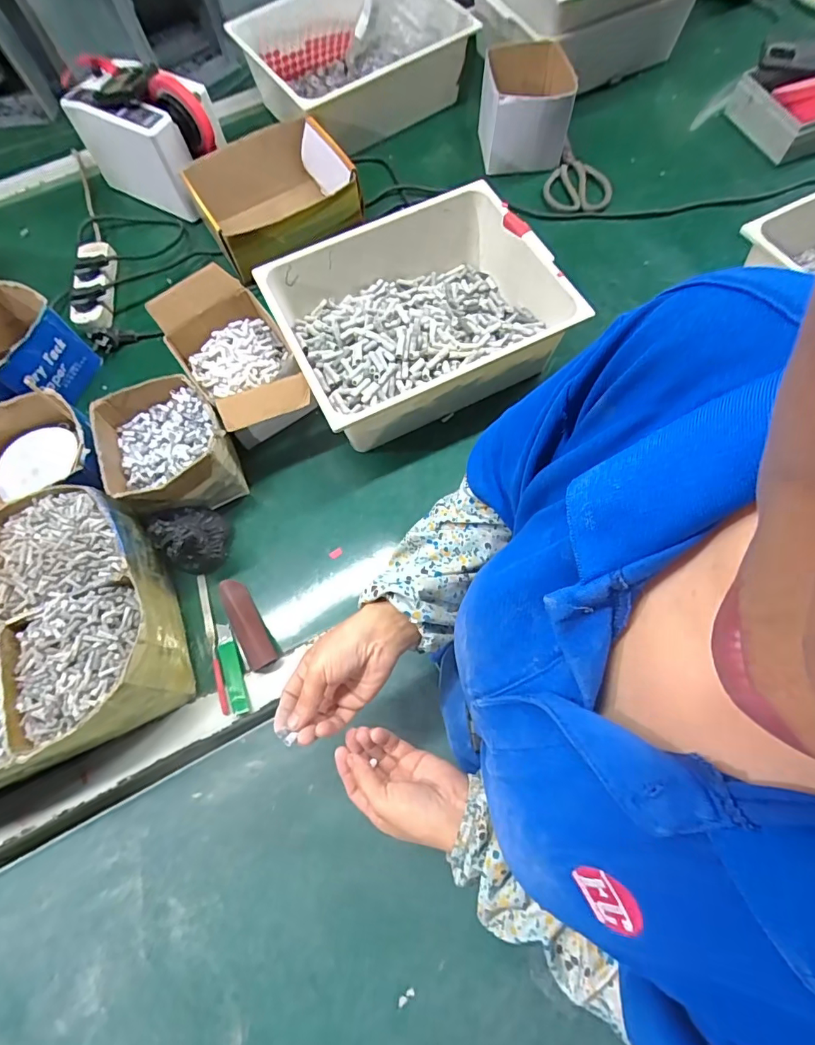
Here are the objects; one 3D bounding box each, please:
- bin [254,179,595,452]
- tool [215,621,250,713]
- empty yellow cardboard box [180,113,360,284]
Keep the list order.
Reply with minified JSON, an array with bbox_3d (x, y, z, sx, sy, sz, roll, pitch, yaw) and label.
[{"bbox_3d":[0.015,-0.284,0.676,0.359,0.120,0.287,-25,71,-8],"label":"bin"},{"bbox_3d":[-0.211,0.173,0.579,0.022,0.017,0.110,-22,71,-7],"label":"tool"},{"bbox_3d":[-0.213,-0.521,0.805,0.229,0.126,0.196,-29,72,-9],"label":"empty yellow cardboard box"}]

